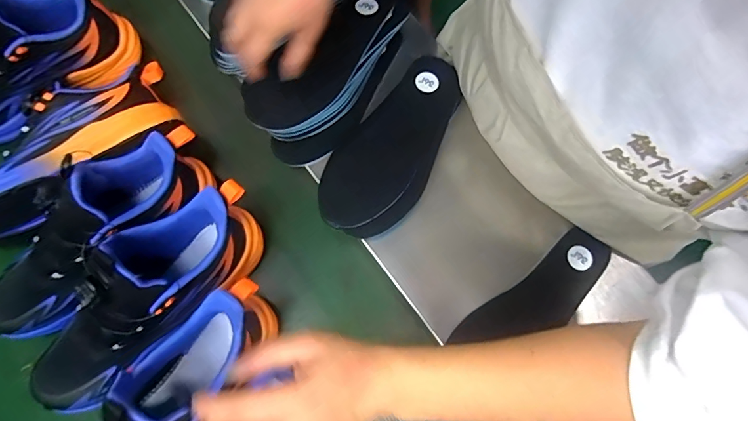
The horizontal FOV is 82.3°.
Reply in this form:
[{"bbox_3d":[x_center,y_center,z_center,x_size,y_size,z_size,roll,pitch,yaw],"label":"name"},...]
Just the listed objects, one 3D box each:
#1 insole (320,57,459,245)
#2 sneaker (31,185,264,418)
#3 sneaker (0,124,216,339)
[{"bbox_3d":[0.026,-0.079,0.481,0.101,0.012,0.236,29,75,6],"label":"insole"},{"bbox_3d":[-0.208,0.085,0.398,0.257,0.139,0.108,-43,79,-12],"label":"sneaker"},{"bbox_3d":[-0.266,0.025,0.415,0.106,0.132,0.258,43,78,10],"label":"sneaker"}]

